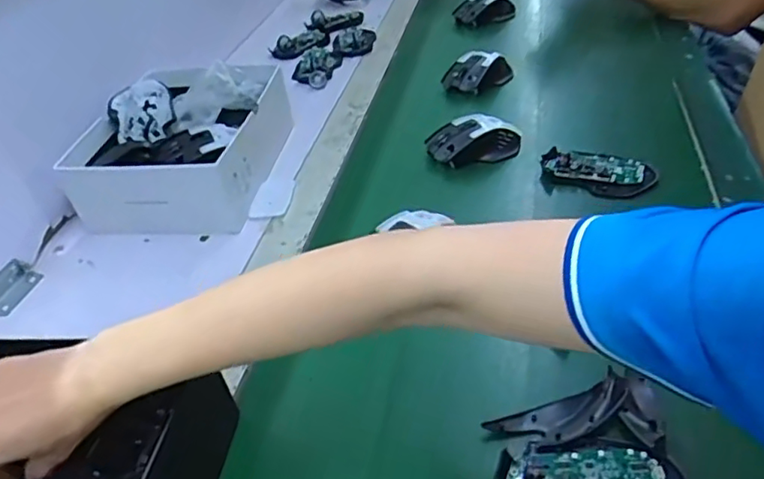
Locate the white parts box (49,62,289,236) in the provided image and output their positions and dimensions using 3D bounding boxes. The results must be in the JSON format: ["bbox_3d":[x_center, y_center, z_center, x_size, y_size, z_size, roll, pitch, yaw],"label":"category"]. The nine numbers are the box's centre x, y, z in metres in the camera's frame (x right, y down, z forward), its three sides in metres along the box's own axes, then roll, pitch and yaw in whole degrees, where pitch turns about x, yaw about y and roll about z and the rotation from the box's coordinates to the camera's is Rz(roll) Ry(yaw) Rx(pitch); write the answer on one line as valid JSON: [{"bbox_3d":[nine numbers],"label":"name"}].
[{"bbox_3d":[-0.228,-0.121,0.715,0.202,0.089,0.238,-1,39,9],"label":"white parts box"}]

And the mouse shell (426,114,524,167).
[{"bbox_3d":[0.109,-0.116,0.698,0.106,0.043,0.056,-4,38,5],"label":"mouse shell"}]

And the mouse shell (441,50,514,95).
[{"bbox_3d":[0.131,-0.223,0.825,0.097,0.048,0.058,4,40,15],"label":"mouse shell"}]

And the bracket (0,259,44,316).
[{"bbox_3d":[-0.382,0.048,0.610,0.030,0.024,0.061,5,40,16],"label":"bracket"}]

